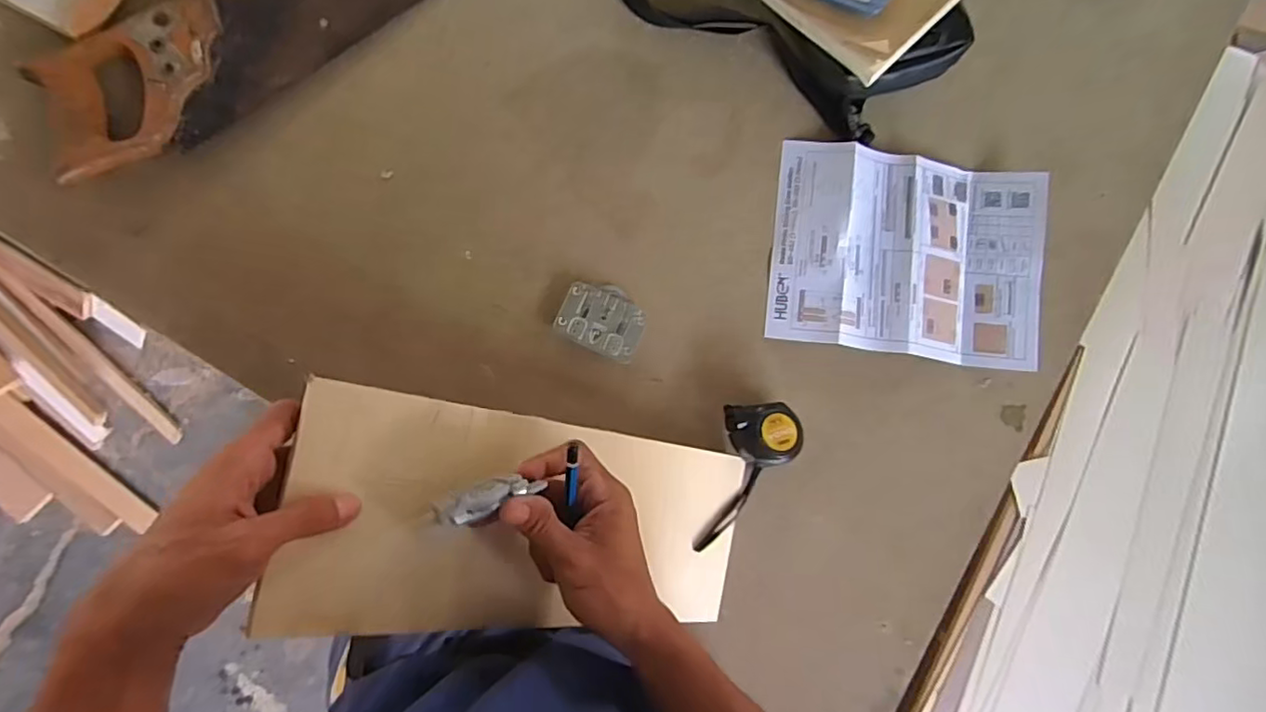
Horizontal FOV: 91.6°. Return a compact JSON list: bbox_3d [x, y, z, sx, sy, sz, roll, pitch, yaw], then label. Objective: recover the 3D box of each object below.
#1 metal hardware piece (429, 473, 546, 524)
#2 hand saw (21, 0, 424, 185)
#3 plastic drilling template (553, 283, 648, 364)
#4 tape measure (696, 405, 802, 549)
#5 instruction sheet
[{"bbox_3d":[-0.084,0.083,0.364,0.066,0.011,0.019,-16,85,-23],"label":"metal hardware piece"},{"bbox_3d":[-0.297,-0.338,0.580,0.524,0.036,0.114,-36,88,-8],"label":"hand saw"},{"bbox_3d":[-0.029,-0.036,0.590,0.080,0.011,0.065,23,82,-3],"label":"plastic drilling template"},{"bbox_3d":[0.109,0.111,0.572,0.073,0.037,0.143,15,83,-4],"label":"tape measure"},{"bbox_3d":[0.285,-0.105,0.631,0.276,0.016,0.207,7,83,-5],"label":"instruction sheet"}]

